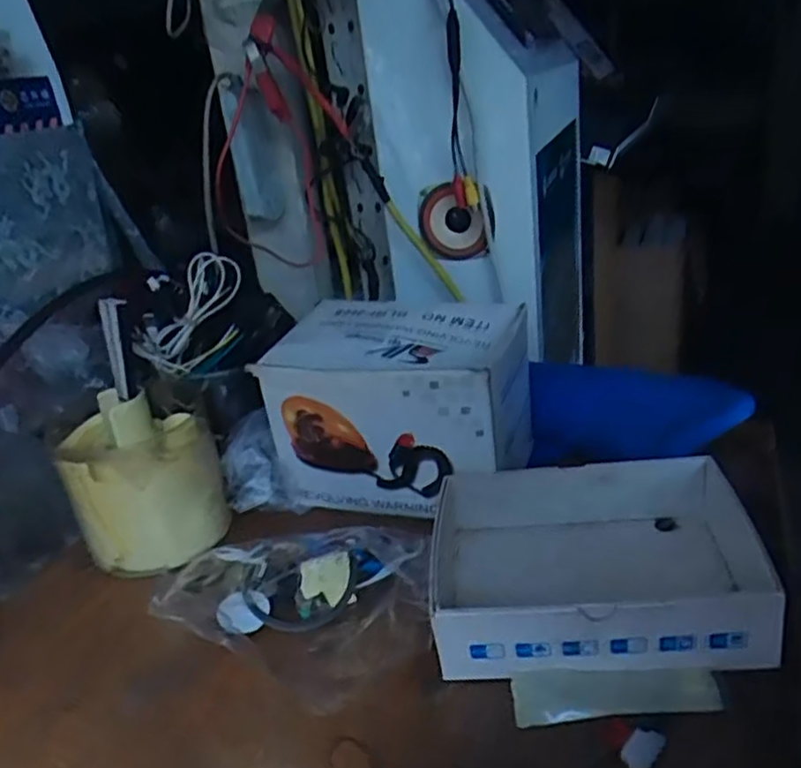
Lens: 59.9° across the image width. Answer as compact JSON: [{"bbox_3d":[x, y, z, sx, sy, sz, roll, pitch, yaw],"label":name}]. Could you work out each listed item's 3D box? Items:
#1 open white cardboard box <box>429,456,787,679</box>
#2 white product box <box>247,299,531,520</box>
[{"bbox_3d":[0.128,0.119,0.478,0.202,0.055,0.151,-3,25,9],"label":"open white cardboard box"},{"bbox_3d":[0.001,0.020,0.616,0.198,0.144,0.137,2,27,20],"label":"white product box"}]

